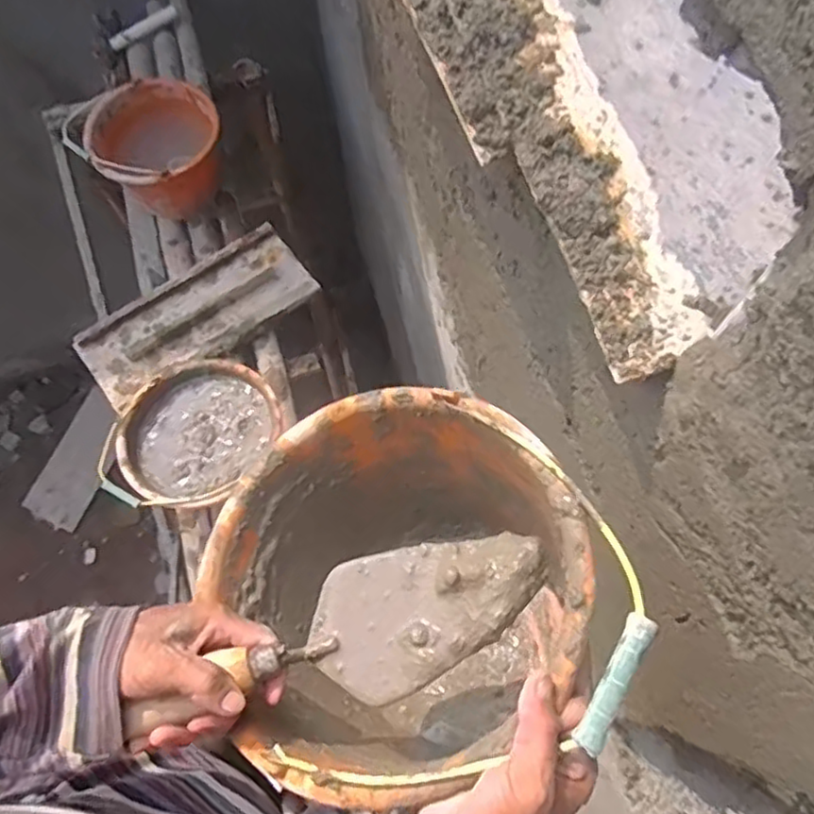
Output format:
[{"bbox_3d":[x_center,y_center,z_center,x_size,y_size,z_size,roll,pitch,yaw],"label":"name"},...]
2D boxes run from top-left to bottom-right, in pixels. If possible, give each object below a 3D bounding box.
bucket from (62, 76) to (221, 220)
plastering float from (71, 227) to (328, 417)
[{"bbox_3d":[-0.566,-0.577,1.538,0.310,0.227,0.272,-15,70,-3],"label":"bucket"},{"bbox_3d":[-0.462,-0.203,1.488,0.497,0.041,0.218,-35,73,-10],"label":"plastering float"}]

